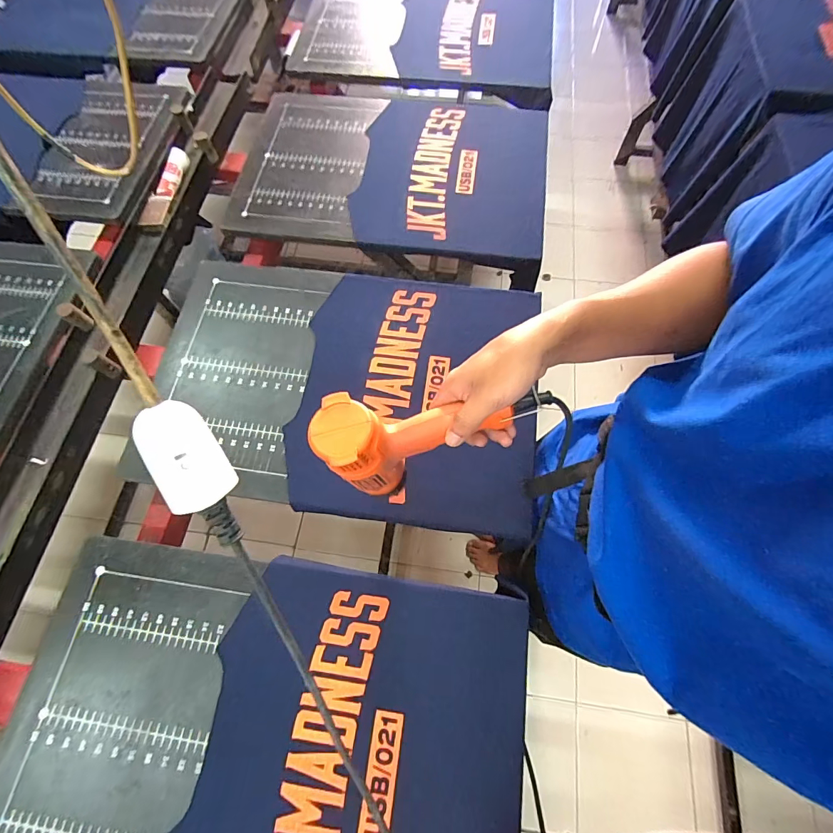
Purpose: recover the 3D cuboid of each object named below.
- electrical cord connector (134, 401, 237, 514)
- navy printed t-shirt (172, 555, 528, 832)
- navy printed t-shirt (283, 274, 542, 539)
[{"bbox_3d":[-0.145,0.025,0.256,0.040,0.026,0.067,-35,99,-46],"label":"electrical cord connector"},{"bbox_3d":[-0.064,0.401,0.481,0.369,0.064,0.412,9,68,5],"label":"navy printed t-shirt"},{"bbox_3d":[-0.001,-0.045,0.626,0.352,0.032,0.398,6,68,3],"label":"navy printed t-shirt"}]

